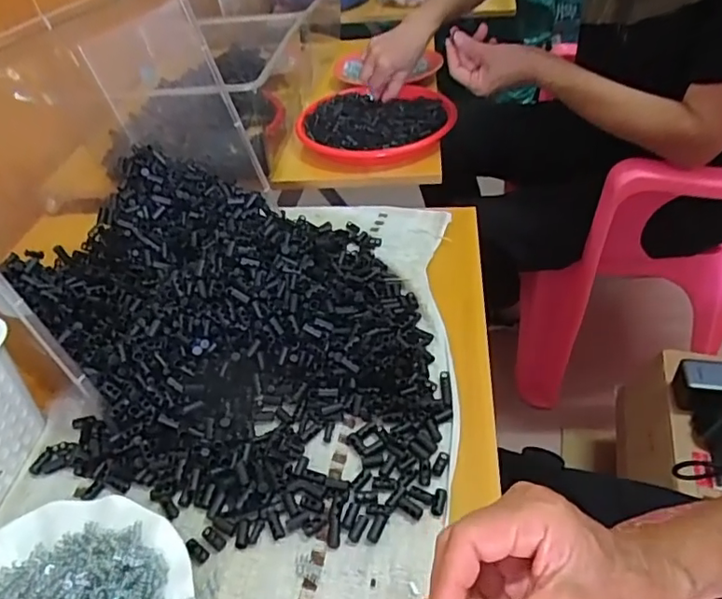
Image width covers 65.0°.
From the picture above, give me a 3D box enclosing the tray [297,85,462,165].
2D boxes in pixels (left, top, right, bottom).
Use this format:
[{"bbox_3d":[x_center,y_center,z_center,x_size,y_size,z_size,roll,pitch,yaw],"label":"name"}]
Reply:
[{"bbox_3d":[0.019,-0.279,0.869,0.227,0.027,0.237,-3,42,3],"label":"tray"}]

